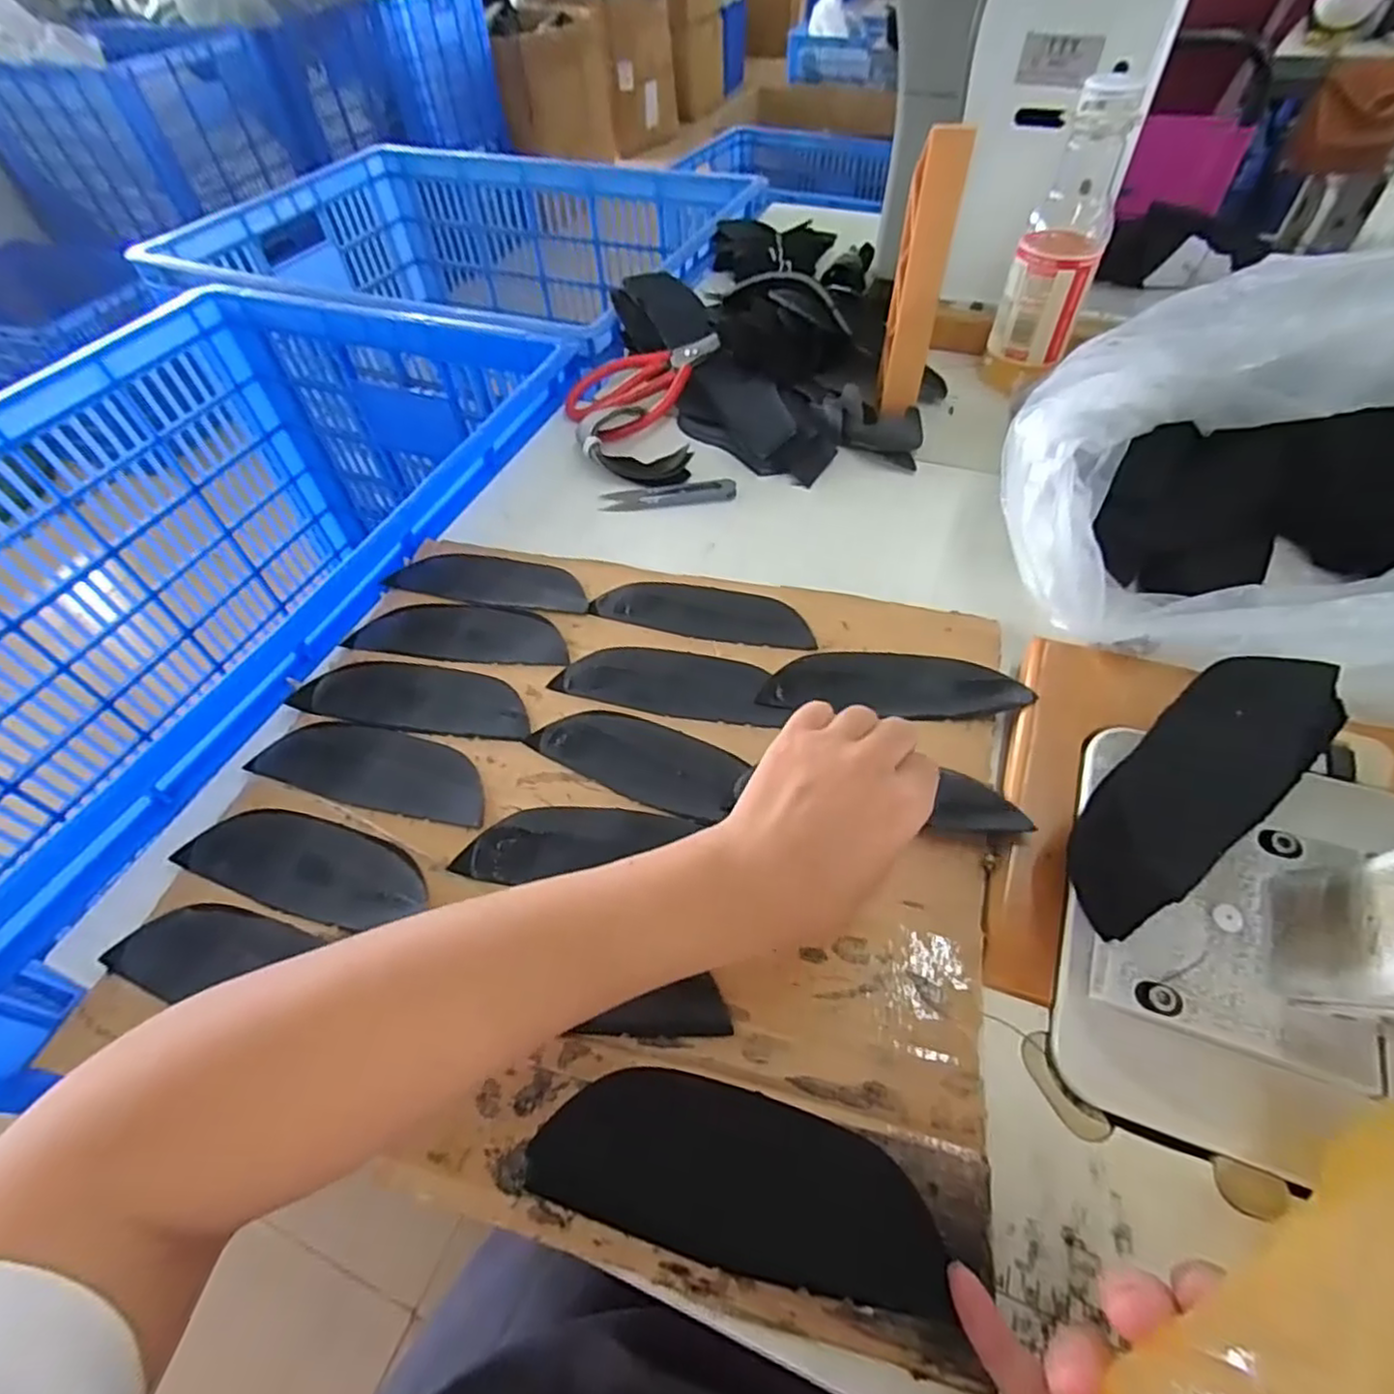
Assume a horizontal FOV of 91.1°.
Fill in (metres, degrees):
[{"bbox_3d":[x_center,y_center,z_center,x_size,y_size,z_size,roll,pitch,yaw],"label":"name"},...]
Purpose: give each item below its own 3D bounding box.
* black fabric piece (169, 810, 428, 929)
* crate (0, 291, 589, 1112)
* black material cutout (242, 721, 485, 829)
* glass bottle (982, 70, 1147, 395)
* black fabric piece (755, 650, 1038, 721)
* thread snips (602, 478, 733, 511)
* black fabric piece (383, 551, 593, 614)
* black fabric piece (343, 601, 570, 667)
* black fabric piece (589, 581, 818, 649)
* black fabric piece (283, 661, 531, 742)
[{"bbox_3d":[-0.197,0.084,0.345,0.130,0.006,0.044,12,54,12],"label":"black fabric piece"},{"bbox_3d":[-0.432,-0.073,0.621,0.467,0.323,0.682,14,54,13],"label":"crate"},{"bbox_3d":[-0.178,0.039,0.379,0.138,0.004,0.044,10,54,11],"label":"black material cutout"},{"bbox_3d":[0.283,-0.348,0.539,0.064,0.195,0.055,20,56,17],"label":"glass bottle"},{"bbox_3d":[0.111,-0.008,0.393,0.140,0.010,0.053,5,43,12],"label":"black fabric piece"},{"bbox_3d":[-0.021,-0.156,0.527,0.101,0.010,0.024,-1,52,2],"label":"thread snips"},{"bbox_3d":[-0.138,-0.080,0.472,0.142,0.004,0.058,12,43,14],"label":"black fabric piece"},{"bbox_3d":[-0.152,-0.043,0.440,0.143,0.004,0.050,5,53,7],"label":"black fabric piece"},{"bbox_3d":[0.006,-0.056,0.446,0.140,0.005,0.048,11,48,12],"label":"black fabric piece"},{"bbox_3d":[-0.168,-0.001,0.409,0.143,0.005,0.045,5,53,7],"label":"black fabric piece"}]

